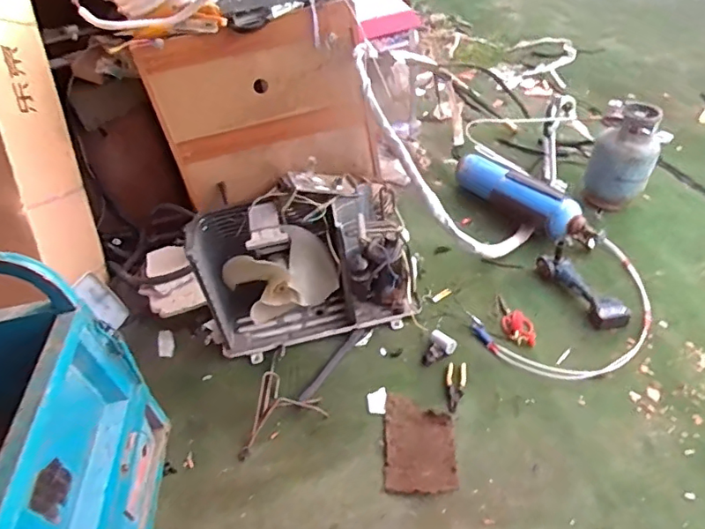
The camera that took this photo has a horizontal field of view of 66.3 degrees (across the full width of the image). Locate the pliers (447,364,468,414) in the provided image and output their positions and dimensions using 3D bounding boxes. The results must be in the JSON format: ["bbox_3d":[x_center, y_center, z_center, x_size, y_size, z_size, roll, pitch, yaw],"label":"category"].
[{"bbox_3d":[0.352,0.414,1.830,0.065,0.024,0.178,3,44,11],"label":"pliers"}]

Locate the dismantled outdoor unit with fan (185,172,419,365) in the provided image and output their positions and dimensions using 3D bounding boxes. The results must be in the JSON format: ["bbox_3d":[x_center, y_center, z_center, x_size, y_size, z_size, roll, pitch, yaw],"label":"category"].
[{"bbox_3d":[-0.168,-0.004,1.945,0.756,0.576,0.276,-20,43,-9],"label":"dismantled outdoor unit with fan"}]

